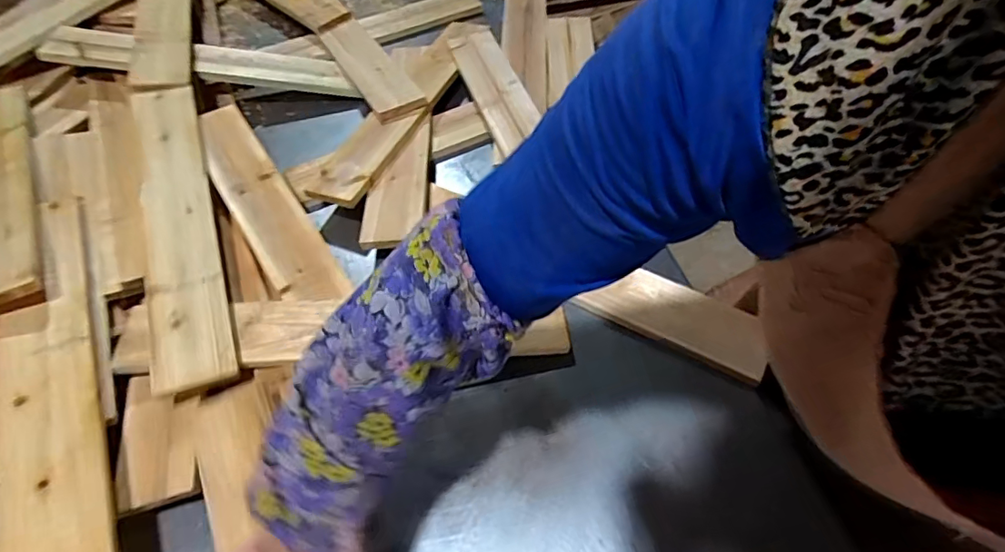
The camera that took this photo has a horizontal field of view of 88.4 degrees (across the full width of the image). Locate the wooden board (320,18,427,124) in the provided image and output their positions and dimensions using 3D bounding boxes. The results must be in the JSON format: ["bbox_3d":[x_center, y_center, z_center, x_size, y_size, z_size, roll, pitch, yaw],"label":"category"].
[{"bbox_3d":[-0.229,-0.361,0.882,0.084,0.024,0.334,-14,46,-25],"label":"wooden board"}]

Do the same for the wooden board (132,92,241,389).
[{"bbox_3d":[-0.410,-0.081,0.648,0.085,0.025,0.484,-21,57,-12],"label":"wooden board"}]

